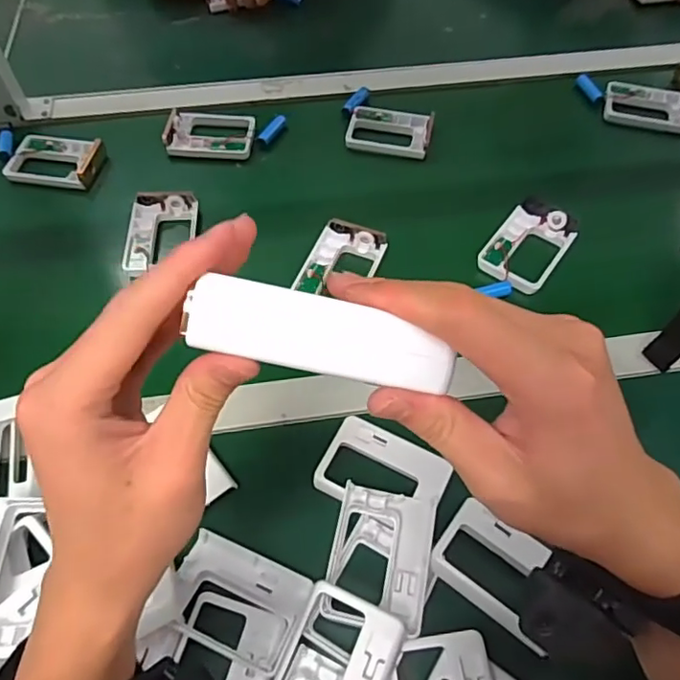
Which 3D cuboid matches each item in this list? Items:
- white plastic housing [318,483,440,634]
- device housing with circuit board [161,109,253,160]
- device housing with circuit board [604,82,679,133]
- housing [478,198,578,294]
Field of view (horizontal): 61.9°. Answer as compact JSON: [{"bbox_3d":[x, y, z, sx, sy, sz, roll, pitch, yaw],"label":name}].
[{"bbox_3d":[0.029,0.151,0.396,0.067,0.019,0.090,10,58,6],"label":"white plastic housing"},{"bbox_3d":[-0.151,-0.247,0.670,0.100,0.019,0.073,7,58,4],"label":"device housing with circuit board"},{"bbox_3d":[0.394,-0.303,0.727,0.107,0.019,0.090,20,60,11],"label":"device housing with circuit board"},{"bbox_3d":[0.193,-0.097,0.582,0.071,0.014,0.118,31,62,18],"label":"housing"}]

